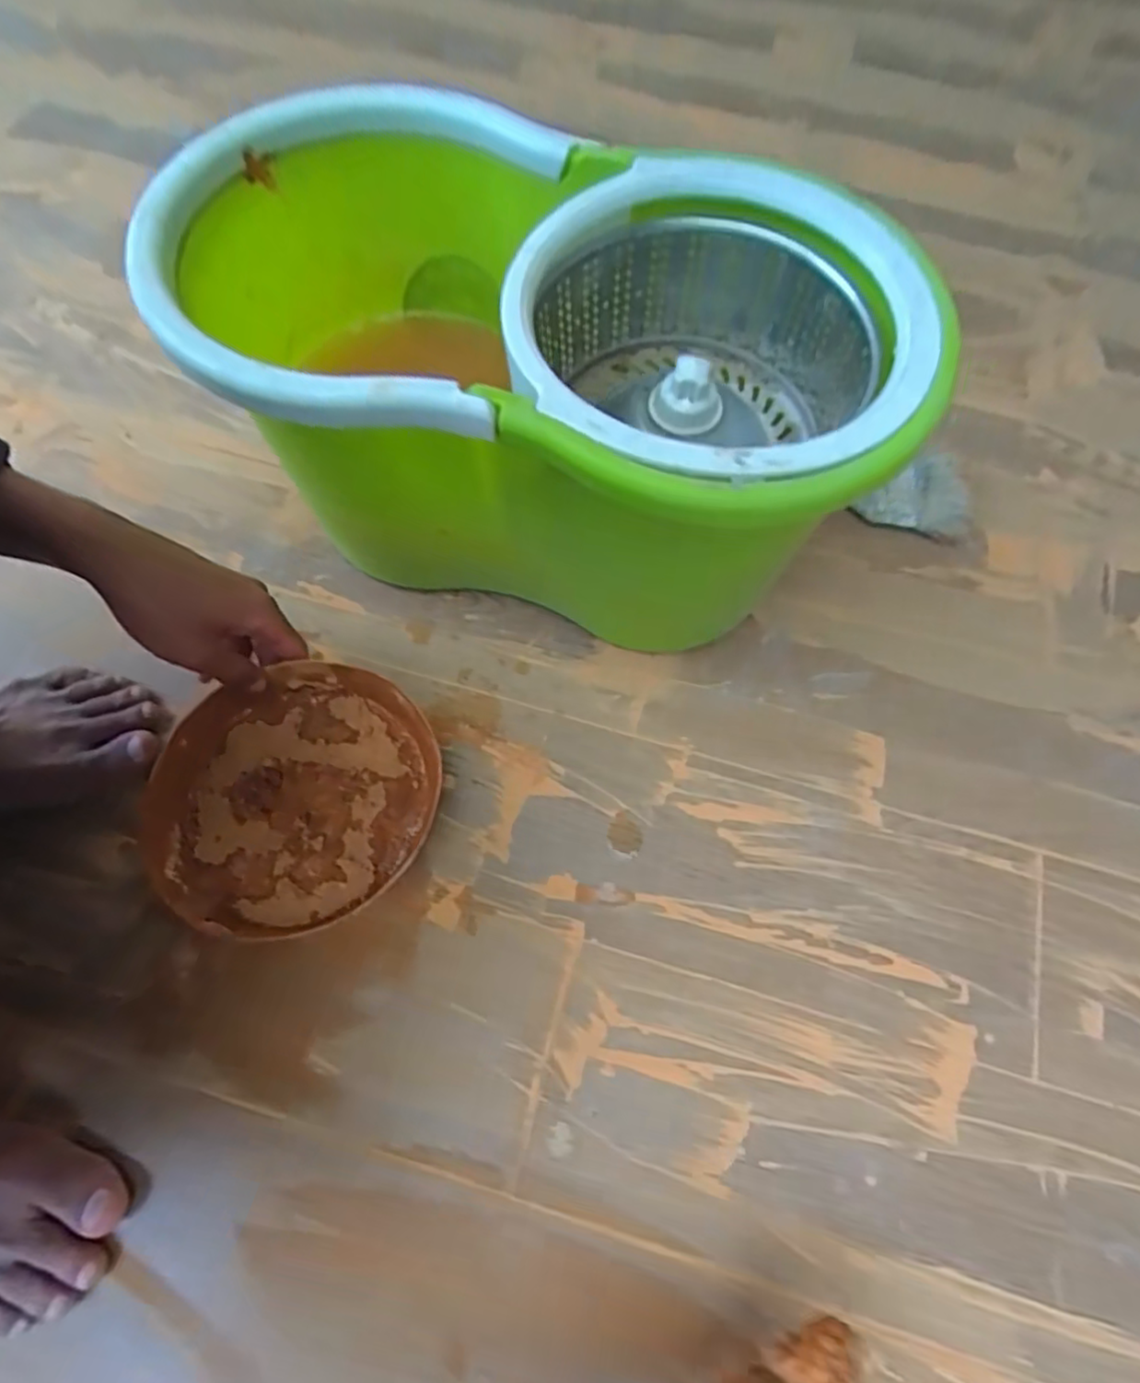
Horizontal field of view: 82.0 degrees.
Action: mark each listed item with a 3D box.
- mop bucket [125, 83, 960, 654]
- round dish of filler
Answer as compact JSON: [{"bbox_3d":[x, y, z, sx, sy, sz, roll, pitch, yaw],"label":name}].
[{"bbox_3d":[-0.029,-0.181,0.456,0.431,0.243,0.241,15,68,4],"label":"mop bucket"},{"bbox_3d":[-0.188,0.069,0.445,0.174,0.040,0.180,1,67,-2],"label":"round dish of filler"}]

